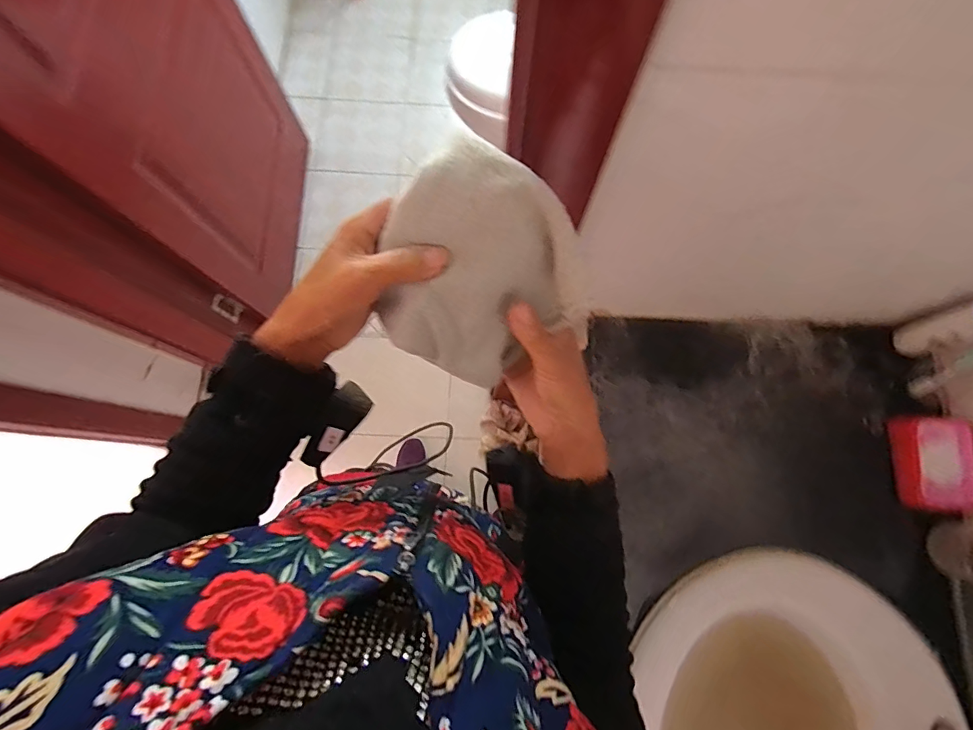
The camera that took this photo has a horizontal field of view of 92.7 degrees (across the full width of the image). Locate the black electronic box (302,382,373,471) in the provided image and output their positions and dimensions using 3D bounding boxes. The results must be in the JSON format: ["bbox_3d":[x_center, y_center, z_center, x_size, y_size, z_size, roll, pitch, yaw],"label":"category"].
[{"bbox_3d":[-0.121,0.051,0.361,0.026,0.023,0.075,37,102,7],"label":"black electronic box"}]

